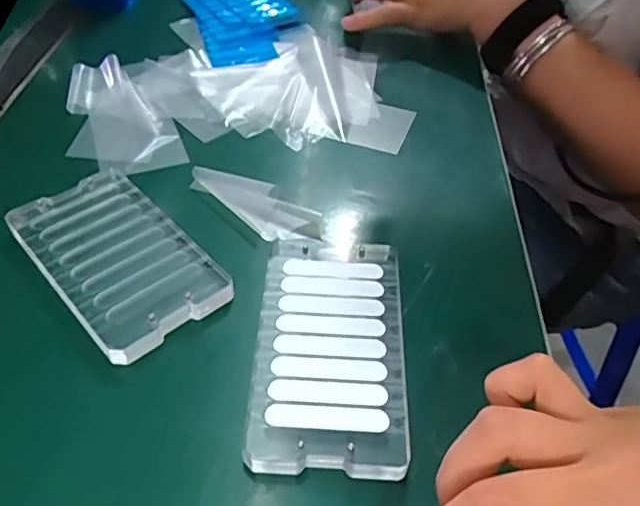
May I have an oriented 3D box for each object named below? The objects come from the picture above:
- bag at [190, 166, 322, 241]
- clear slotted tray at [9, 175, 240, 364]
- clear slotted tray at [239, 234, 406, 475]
[{"bbox_3d":[-0.040,-0.031,0.346,0.087,0.008,0.031,29,52,24],"label":"bag"},{"bbox_3d":[-0.109,0.001,0.310,0.069,0.010,0.122,-34,55,-30],"label":"clear slotted tray"},{"bbox_3d":[0.005,0.041,0.276,0.067,0.012,0.123,3,46,1],"label":"clear slotted tray"}]

